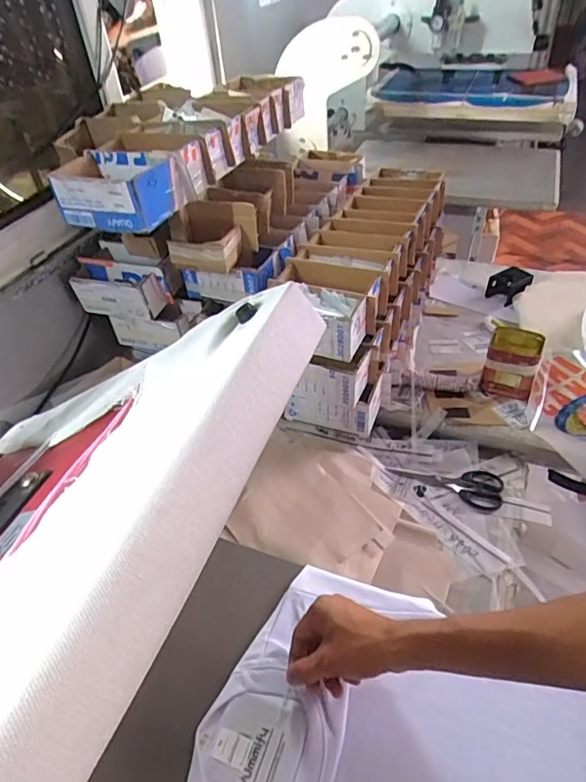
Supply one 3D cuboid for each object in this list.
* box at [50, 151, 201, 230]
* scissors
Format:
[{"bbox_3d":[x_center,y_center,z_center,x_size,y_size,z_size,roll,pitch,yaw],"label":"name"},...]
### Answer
[{"bbox_3d":[-0.253,-0.294,0.744,0.174,0.068,0.111,12,45,18],"label":"box"},{"bbox_3d":[0.244,0.148,0.820,0.175,0.008,0.072,8,44,15],"label":"scissors"}]

